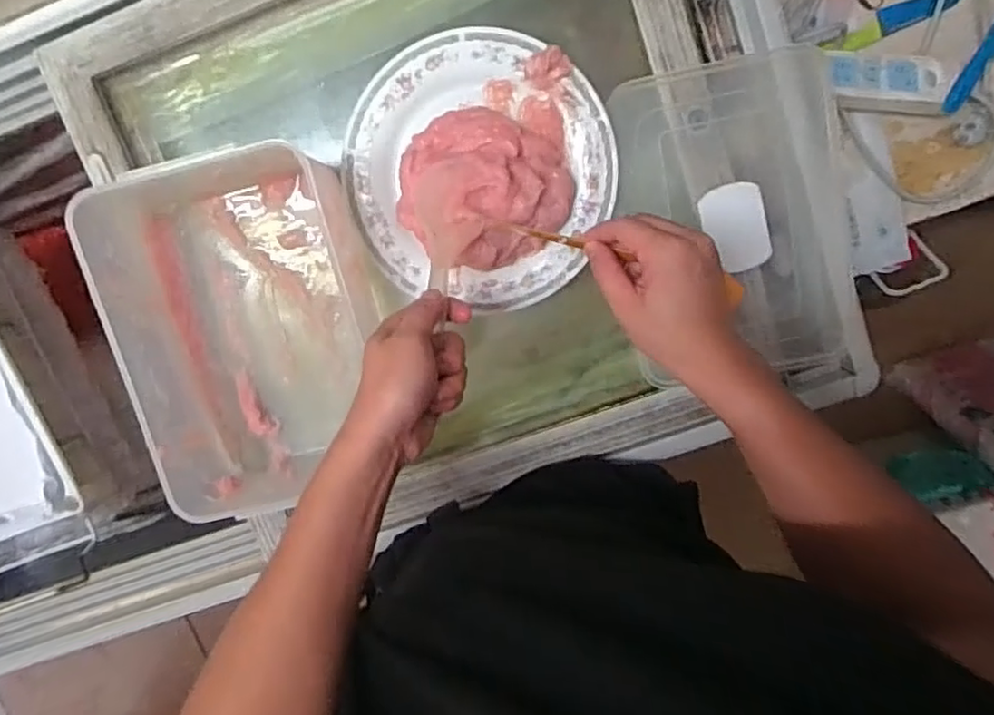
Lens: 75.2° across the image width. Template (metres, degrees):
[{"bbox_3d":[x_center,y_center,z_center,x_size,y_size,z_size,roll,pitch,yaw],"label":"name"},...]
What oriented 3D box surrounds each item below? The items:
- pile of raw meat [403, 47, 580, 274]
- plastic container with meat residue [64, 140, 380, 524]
[{"bbox_3d":[0.005,-0.165,0.569,0.192,0.077,0.141,-35,96,8],"label":"pile of raw meat"},{"bbox_3d":[-0.219,-0.027,0.599,0.205,0.120,0.302,-12,99,5],"label":"plastic container with meat residue"}]

